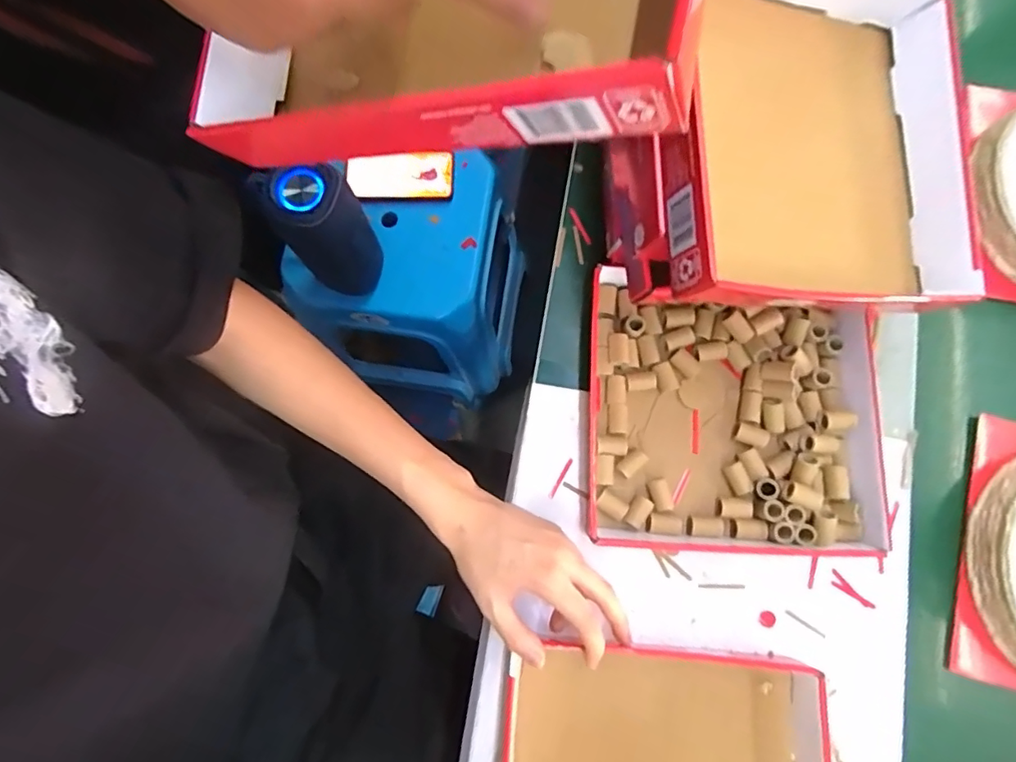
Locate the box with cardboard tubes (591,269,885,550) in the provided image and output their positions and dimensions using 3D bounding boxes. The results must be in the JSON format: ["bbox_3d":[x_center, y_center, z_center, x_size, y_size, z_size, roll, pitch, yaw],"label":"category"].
[{"bbox_3d":[0.190,0.030,0.469,0.234,0.044,0.221,3,78,2],"label":"box with cardboard tubes"}]

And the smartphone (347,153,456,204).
[{"bbox_3d":[-0.163,-0.303,0.806,0.163,0.016,0.069,0,92,6],"label":"smartphone"}]

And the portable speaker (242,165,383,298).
[{"bbox_3d":[-0.225,-0.175,0.669,0.097,0.219,0.065,-6,79,0],"label":"portable speaker"}]

